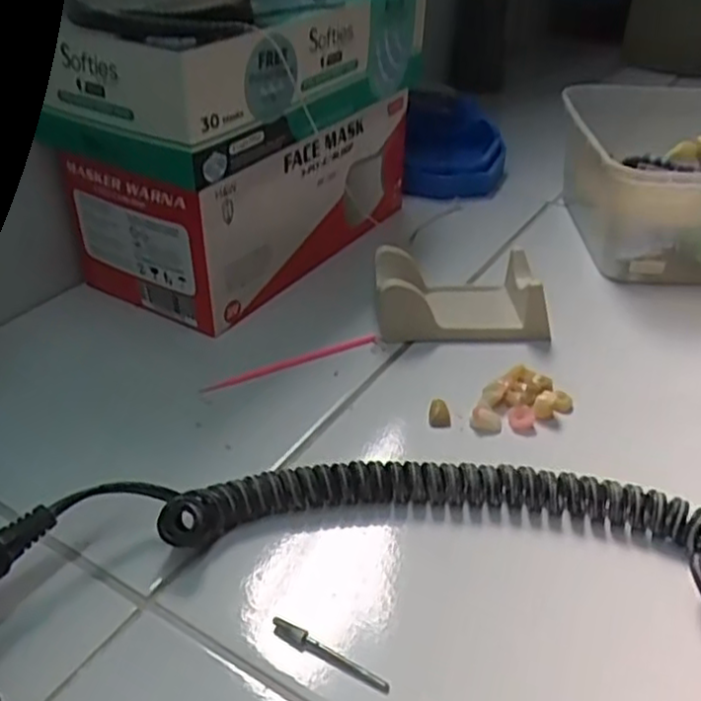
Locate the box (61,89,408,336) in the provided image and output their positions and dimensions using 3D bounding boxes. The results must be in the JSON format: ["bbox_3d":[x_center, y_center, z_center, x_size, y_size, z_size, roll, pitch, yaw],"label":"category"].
[{"bbox_3d":[-0.051,-0.104,0.445,0.110,0.082,0.201,21,39,26],"label":"box"}]

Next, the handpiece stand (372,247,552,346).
[{"bbox_3d":[0.057,-0.034,0.393,0.087,0.028,0.046,-1,35,-2],"label":"handpiece stand"}]

